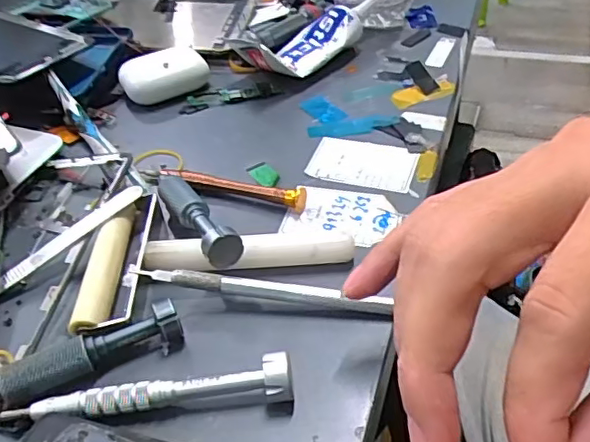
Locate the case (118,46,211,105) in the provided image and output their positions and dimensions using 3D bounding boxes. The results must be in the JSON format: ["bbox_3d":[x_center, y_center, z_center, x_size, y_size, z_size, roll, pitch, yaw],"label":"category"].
[{"bbox_3d":[-0.088,-0.099,0.395,0.058,0.026,0.035,-17,42,-11],"label":"case"}]

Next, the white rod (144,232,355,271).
[{"bbox_3d":[-0.022,0.014,0.273,0.097,0.014,0.014,-5,41,2],"label":"white rod"}]

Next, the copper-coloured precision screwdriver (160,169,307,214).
[{"bbox_3d":[-0.037,-0.020,0.319,0.091,0.011,0.009,13,45,21],"label":"copper-coloured precision screwdriver"}]

